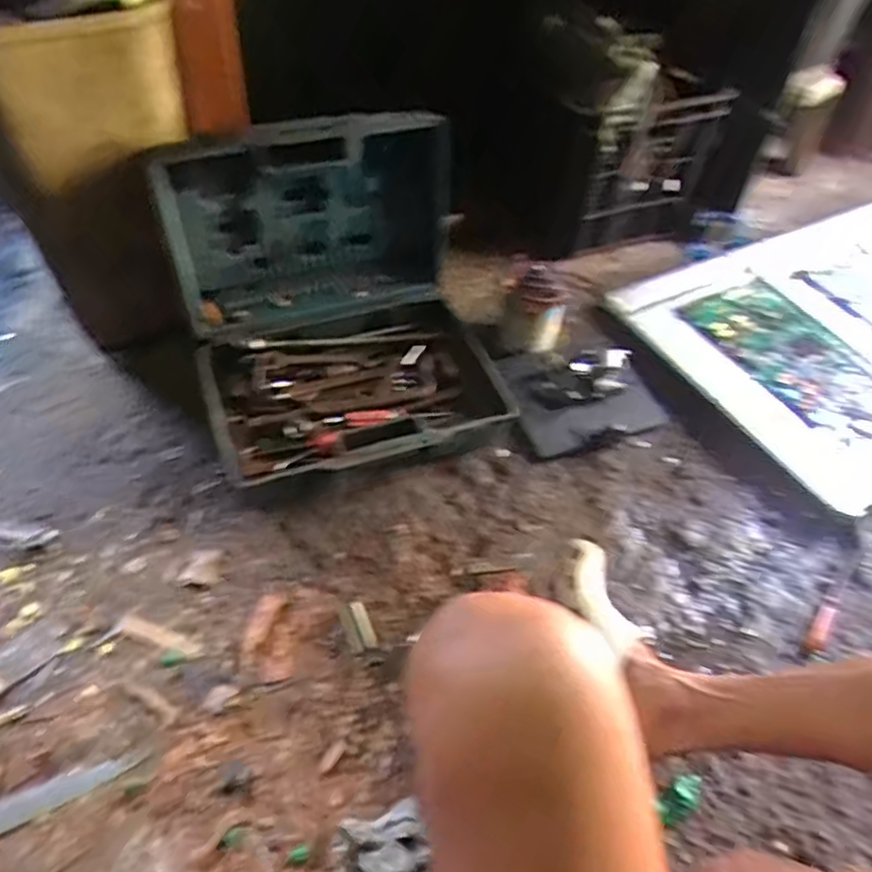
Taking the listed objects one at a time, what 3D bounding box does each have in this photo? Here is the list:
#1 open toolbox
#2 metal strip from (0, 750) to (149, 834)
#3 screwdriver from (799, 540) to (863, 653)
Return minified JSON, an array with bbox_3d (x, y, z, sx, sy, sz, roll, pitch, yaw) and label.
[{"bbox_3d":[-0.125,-0.179,0.987,0.418,0.360,0.374,-17,52,-17],"label":"open toolbox"},{"bbox_3d":[-0.397,0.370,0.713,0.176,0.004,0.029,-21,53,-20],"label":"metal strip"},{"bbox_3d":[0.542,0.216,0.925,0.023,0.015,0.216,33,55,23],"label":"screwdriver"}]

